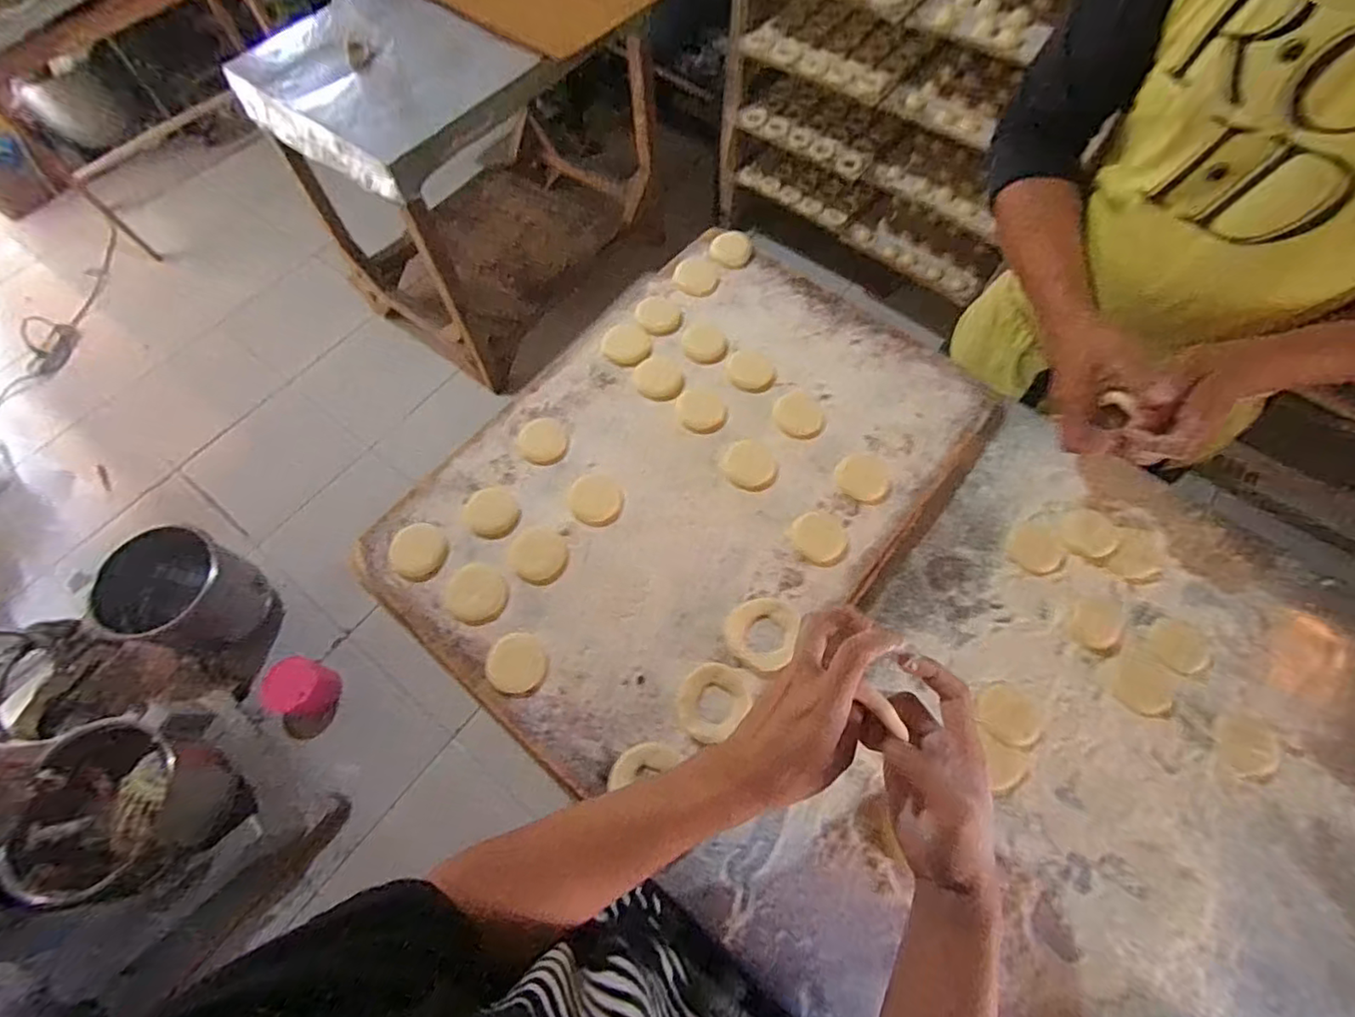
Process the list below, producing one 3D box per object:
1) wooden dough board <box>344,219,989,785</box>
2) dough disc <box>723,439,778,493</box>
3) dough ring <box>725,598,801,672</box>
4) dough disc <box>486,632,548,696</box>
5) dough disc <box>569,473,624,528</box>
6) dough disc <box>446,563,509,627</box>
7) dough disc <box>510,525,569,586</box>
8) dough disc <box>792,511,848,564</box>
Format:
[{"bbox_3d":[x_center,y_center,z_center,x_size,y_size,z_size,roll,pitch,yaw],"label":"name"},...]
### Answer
[{"bbox_3d":[0.013,-0.042,0.631,0.439,0.024,0.598,36,71,17],"label":"wooden dough board"},{"bbox_3d":[0.079,-0.047,0.632,0.057,0.005,0.059,-1,64,1],"label":"dough disc"},{"bbox_3d":[0.079,0.116,0.555,0.064,0.013,0.066,-1,64,1],"label":"dough ring"},{"bbox_3d":[-0.150,0.144,0.548,0.054,0.007,0.055,-1,64,1],"label":"dough disc"},{"bbox_3d":[-0.086,-0.009,0.618,0.057,0.004,0.058,-1,64,1],"label":"dough disc"},{"bbox_3d":[-0.199,0.084,0.581,0.062,0.007,0.056,34,70,17],"label":"dough disc"},{"bbox_3d":[-0.141,0.048,0.597,0.060,0.004,0.056,-1,64,1],"label":"dough disc"},{"bbox_3d":[0.144,0.029,0.596,0.055,0.004,0.052,-1,64,1],"label":"dough disc"}]

